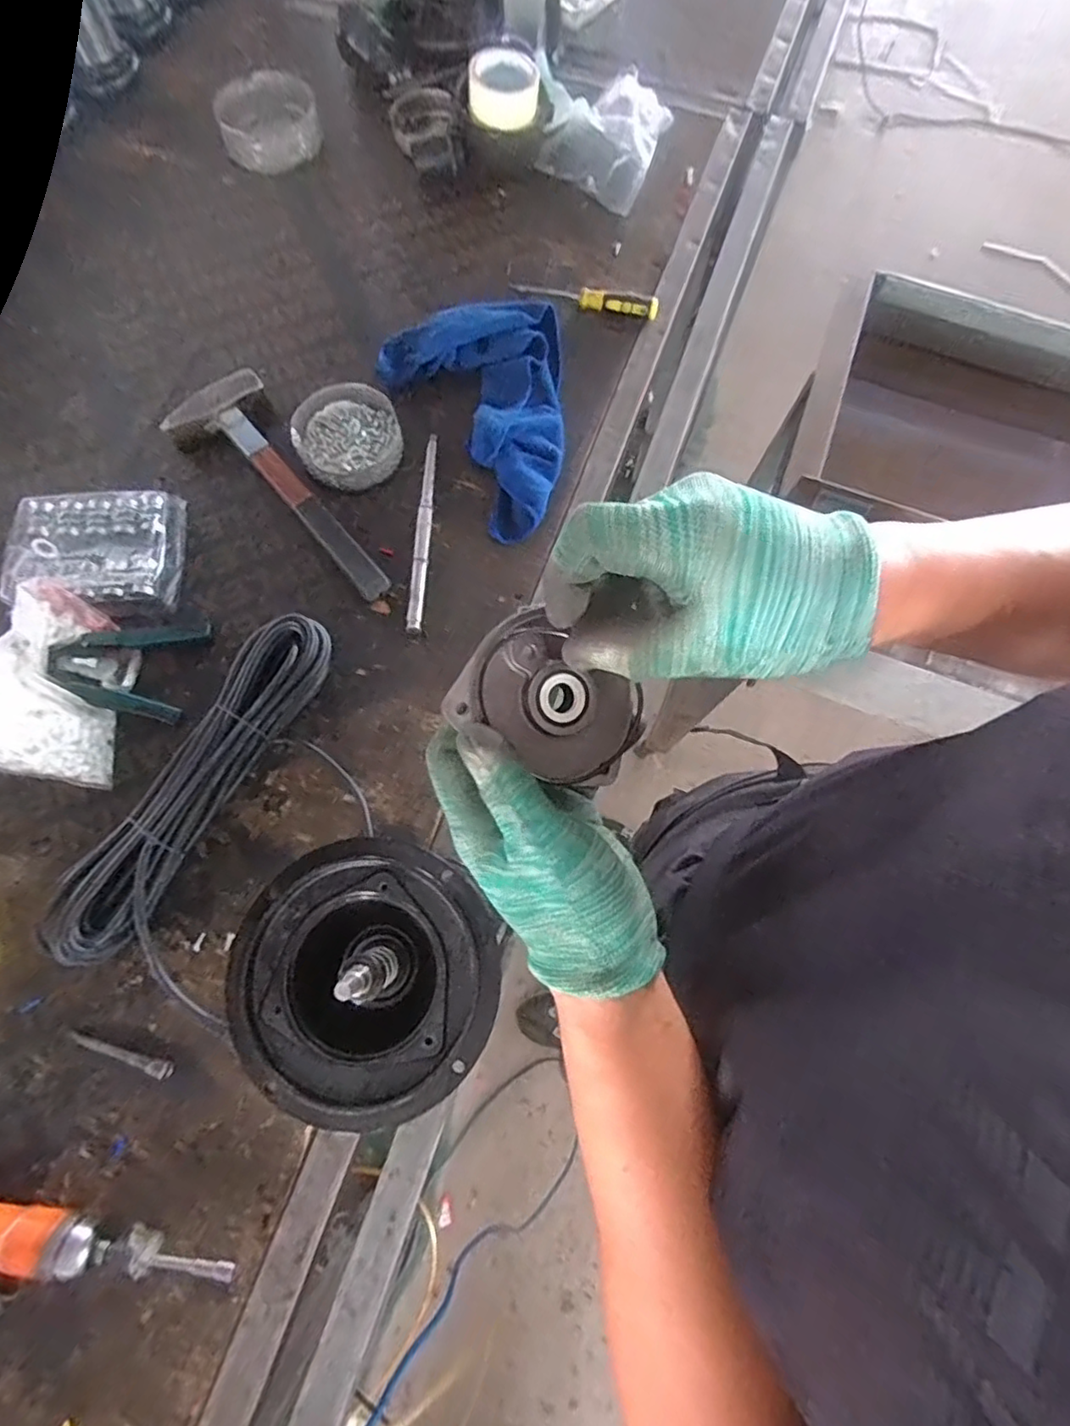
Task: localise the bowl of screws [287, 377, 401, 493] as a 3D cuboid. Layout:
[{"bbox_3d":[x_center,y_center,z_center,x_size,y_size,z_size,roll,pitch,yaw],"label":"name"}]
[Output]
[{"bbox_3d":[-0.223,-0.334,0.731,0.124,0.046,0.148,-24,74,-9],"label":"bowl of screws"}]

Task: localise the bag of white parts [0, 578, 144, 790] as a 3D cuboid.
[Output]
[{"bbox_3d":[-0.491,-0.034,0.620,0.155,0.061,0.188,10,72,2],"label":"bag of white parts"}]

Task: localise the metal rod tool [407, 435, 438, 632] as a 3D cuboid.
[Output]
[{"bbox_3d":[-0.127,-0.207,0.701,0.018,0.016,0.246,2,72,-1],"label":"metal rod tool"}]

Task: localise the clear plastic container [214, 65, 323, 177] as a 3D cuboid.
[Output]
[{"bbox_3d":[-0.383,-0.857,0.892,0.145,0.051,0.147,1,72,-2],"label":"clear plastic container"}]

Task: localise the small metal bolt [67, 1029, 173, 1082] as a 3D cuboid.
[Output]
[{"bbox_3d":[-0.364,0.300,0.540,0.101,0.010,0.013,15,72,3],"label":"small metal bolt"}]

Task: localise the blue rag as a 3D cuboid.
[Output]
[{"bbox_3d":[-0.025,-0.376,0.752,0.229,0.044,0.312,-33,76,-12],"label":"blue rag"}]

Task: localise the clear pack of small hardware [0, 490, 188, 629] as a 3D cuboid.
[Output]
[{"bbox_3d":[-0.484,-0.178,0.680,0.169,0.033,0.138,-5,72,-3],"label":"clear pack of small hardware"}]

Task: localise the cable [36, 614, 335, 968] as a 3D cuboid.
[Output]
[{"bbox_3d":[-0.321,0.064,0.591,0.086,0.061,0.373,29,73,8],"label":"cable"}]

